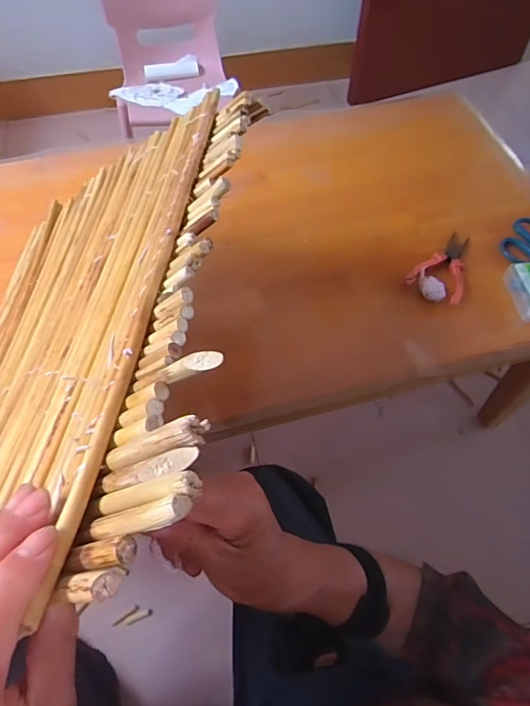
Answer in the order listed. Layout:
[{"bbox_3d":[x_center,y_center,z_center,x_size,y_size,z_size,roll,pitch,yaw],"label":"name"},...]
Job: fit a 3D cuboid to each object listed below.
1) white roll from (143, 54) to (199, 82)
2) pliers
[{"bbox_3d":[-0.258,-0.775,1.234,0.148,0.046,0.036,-10,58,-7],"label":"white roll"},{"bbox_3d":[0.270,-0.133,0.657,0.077,0.020,0.142,30,62,18],"label":"pliers"}]

